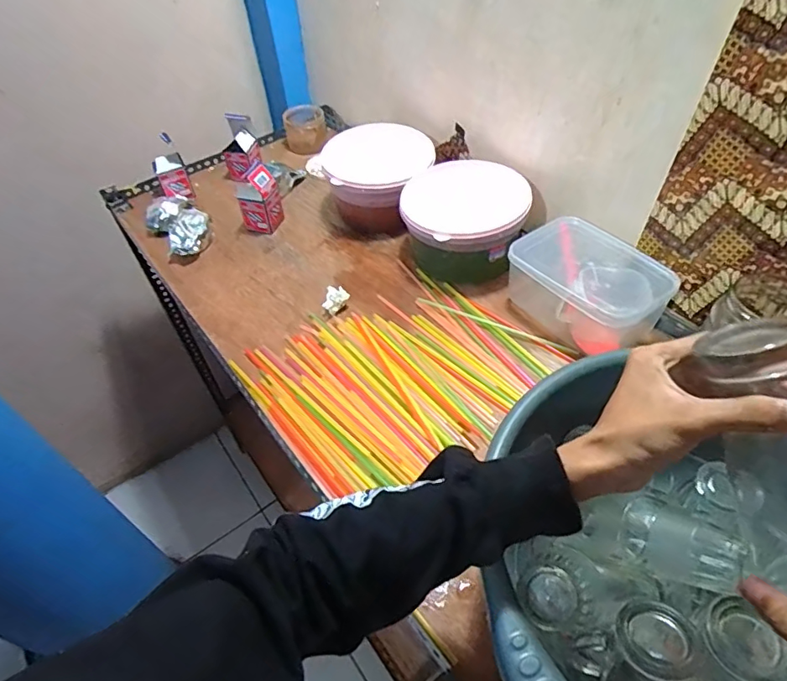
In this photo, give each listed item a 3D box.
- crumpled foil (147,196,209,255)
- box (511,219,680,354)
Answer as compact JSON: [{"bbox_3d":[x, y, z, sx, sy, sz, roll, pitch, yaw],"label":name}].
[{"bbox_3d":[-0.384,-0.209,0.914,0.081,0.051,0.139,-33,54,-24],"label":"crumpled foil"},{"bbox_3d":[0.271,-0.074,0.706,0.146,0.098,0.190,-28,51,-20],"label":"box"}]

